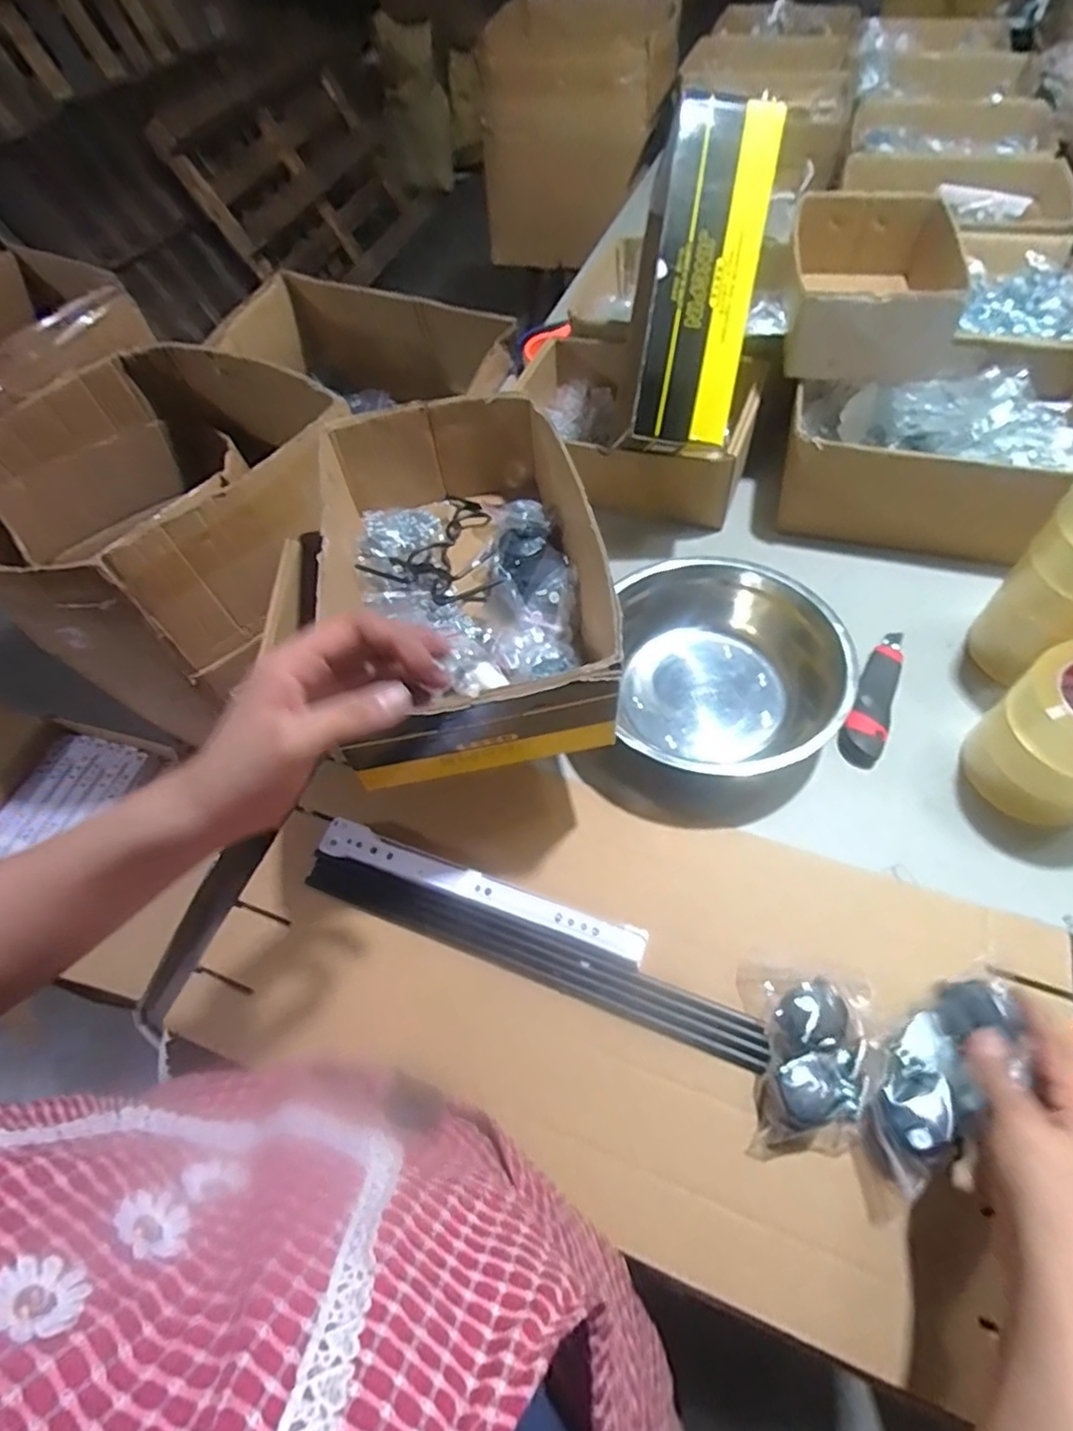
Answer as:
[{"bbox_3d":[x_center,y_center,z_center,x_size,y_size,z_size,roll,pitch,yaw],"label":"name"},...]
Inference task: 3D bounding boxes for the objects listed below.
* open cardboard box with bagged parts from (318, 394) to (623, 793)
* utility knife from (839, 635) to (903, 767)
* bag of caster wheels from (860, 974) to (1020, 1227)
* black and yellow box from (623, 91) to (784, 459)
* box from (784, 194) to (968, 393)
[{"bbox_3d":[-0.065,-0.126,0.562,0.224,0.105,0.354,-8,58,-1],"label":"open cardboard box with bagged parts"},{"bbox_3d":[0.340,-0.022,0.631,0.039,0.018,0.170,25,63,19],"label":"utility knife"},{"bbox_3d":[0.265,0.255,0.431,0.056,0.039,0.171,27,81,20],"label":"bag of caster wheels"},{"bbox_3d":[0.169,-0.432,0.647,0.099,0.304,0.091,10,15,10],"label":"black and yellow box"},{"bbox_3d":[0.388,-0.503,0.758,0.181,0.106,0.261,12,59,12],"label":"box"}]

